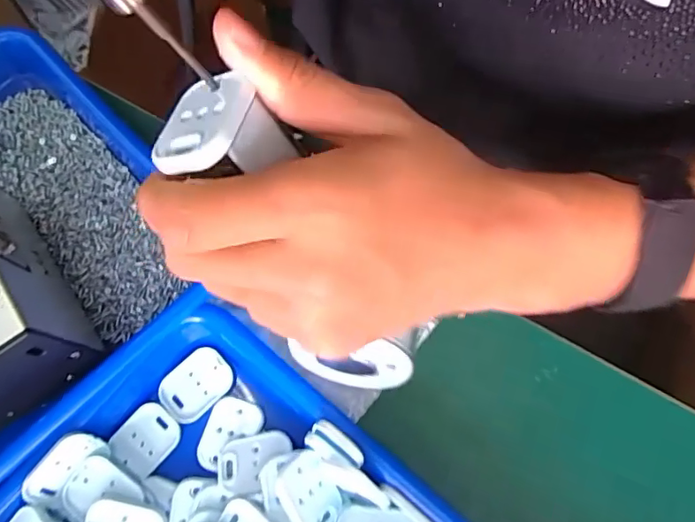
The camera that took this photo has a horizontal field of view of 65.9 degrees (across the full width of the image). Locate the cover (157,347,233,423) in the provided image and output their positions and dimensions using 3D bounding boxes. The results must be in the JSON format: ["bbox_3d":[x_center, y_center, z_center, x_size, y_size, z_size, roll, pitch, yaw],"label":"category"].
[{"bbox_3d":[-0.086,0.070,0.304,0.031,0.004,0.041,41,77,13],"label":"cover"}]

